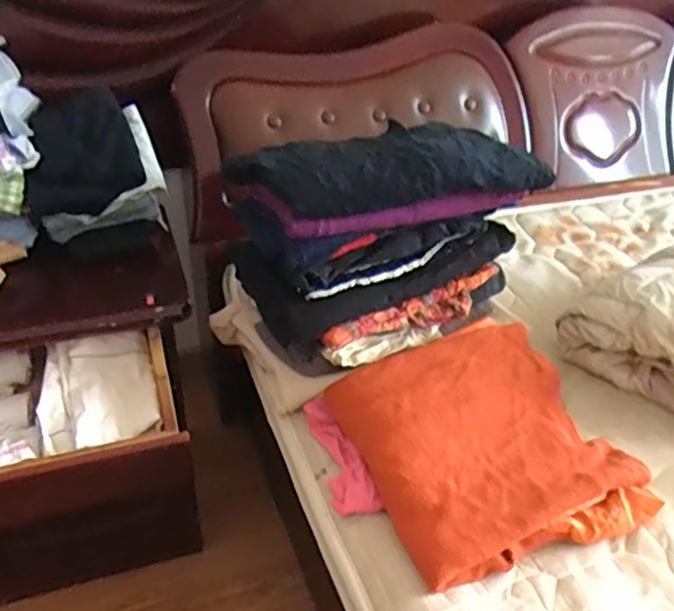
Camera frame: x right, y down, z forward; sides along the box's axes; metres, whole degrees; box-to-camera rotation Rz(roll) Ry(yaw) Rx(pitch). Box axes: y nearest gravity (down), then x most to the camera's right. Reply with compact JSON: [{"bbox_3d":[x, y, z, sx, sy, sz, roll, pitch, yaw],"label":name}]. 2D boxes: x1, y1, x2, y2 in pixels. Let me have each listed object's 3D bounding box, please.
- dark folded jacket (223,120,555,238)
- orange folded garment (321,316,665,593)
[{"bbox_3d":[0.055,-0.189,0.844,0.357,0.089,0.253,-9,34,-16],"label":"dark folded jacket"},{"bbox_3d":[0.173,0.152,0.759,0.298,0.074,0.299,-11,35,-19],"label":"orange folded garment"}]

